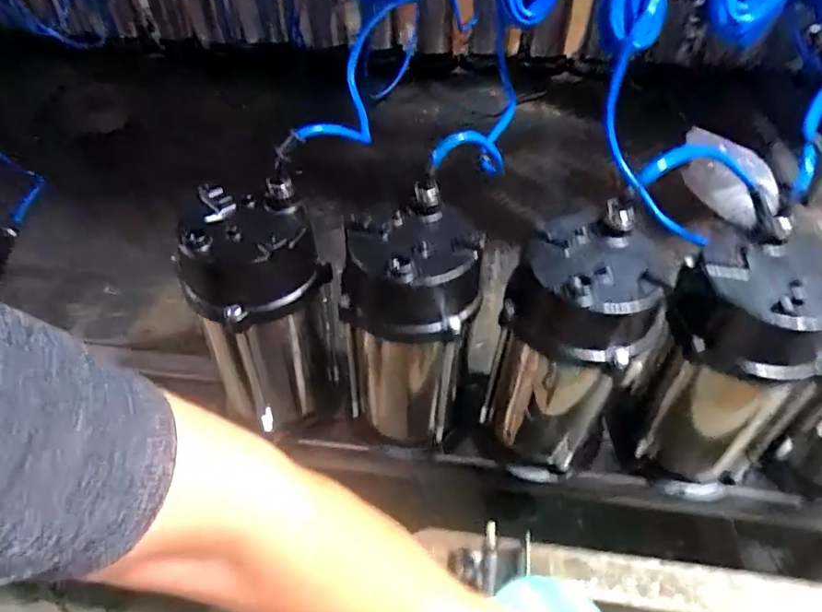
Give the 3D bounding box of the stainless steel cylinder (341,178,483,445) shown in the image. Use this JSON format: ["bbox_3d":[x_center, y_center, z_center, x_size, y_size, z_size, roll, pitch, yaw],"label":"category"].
[{"bbox_3d":[-0.003,0.029,0.532,0.120,0.248,0.111,-3,45,-2],"label":"stainless steel cylinder"}]

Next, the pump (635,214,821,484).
[{"bbox_3d":[0.283,0.062,0.499,0.115,0.251,0.102,25,51,24],"label":"pump"}]

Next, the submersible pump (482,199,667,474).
[{"bbox_3d":[0.141,0.052,0.516,0.115,0.261,0.109,33,54,29],"label":"submersible pump"}]

